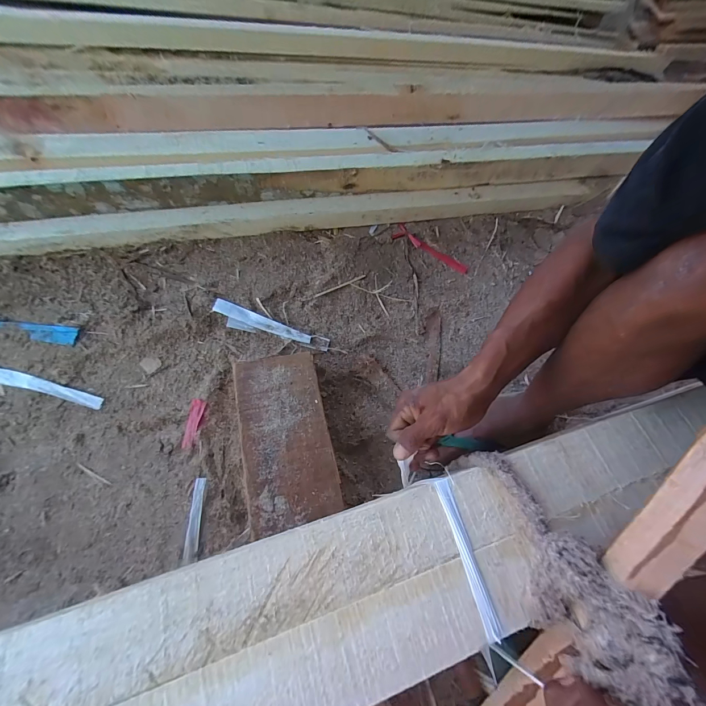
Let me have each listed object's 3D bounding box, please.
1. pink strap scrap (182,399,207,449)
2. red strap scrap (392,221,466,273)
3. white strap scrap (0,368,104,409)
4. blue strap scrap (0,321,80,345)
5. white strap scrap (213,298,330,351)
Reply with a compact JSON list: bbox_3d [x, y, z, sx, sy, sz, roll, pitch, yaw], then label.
[{"bbox_3d":[-0.252,0.111,0.502,0.022,0.005,0.074,12,80,3],"label":"pink strap scrap"},{"bbox_3d":[0.178,-0.233,0.725,0.185,0.013,0.044,28,64,-7],"label":"red strap scrap"},{"bbox_3d":[-0.482,0.052,0.495,0.181,0.005,0.024,15,85,-3],"label":"white strap scrap"},{"bbox_3d":[-0.520,-0.036,0.511,0.150,0.006,0.031,5,64,-1],"label":"blue strap scrap"},{"bbox_3d":[-0.149,-0.044,0.578,0.211,0.007,0.039,19,79,-5],"label":"white strap scrap"}]

